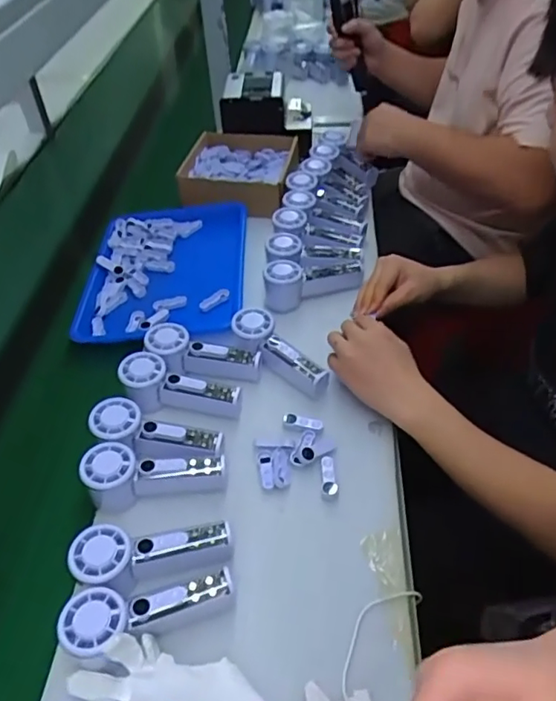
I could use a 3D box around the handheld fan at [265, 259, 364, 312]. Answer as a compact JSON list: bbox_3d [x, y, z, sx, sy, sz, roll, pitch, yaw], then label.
[{"bbox_3d":[0.054,-0.107,0.853,0.155,0.054,0.055,-9,45,-5],"label":"handheld fan"}]

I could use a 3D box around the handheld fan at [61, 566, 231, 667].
[{"bbox_3d":[-0.115,0.244,0.519,0.148,0.066,0.059,-14,46,-11],"label":"handheld fan"}]

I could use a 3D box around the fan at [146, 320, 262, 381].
[{"bbox_3d":[-0.100,0.006,0.746,0.151,0.041,0.060,15,46,-2],"label":"fan"}]

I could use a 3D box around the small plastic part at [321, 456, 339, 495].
[{"bbox_3d":[0.058,0.141,0.634,0.017,0.006,0.049,-1,45,2],"label":"small plastic part"}]

